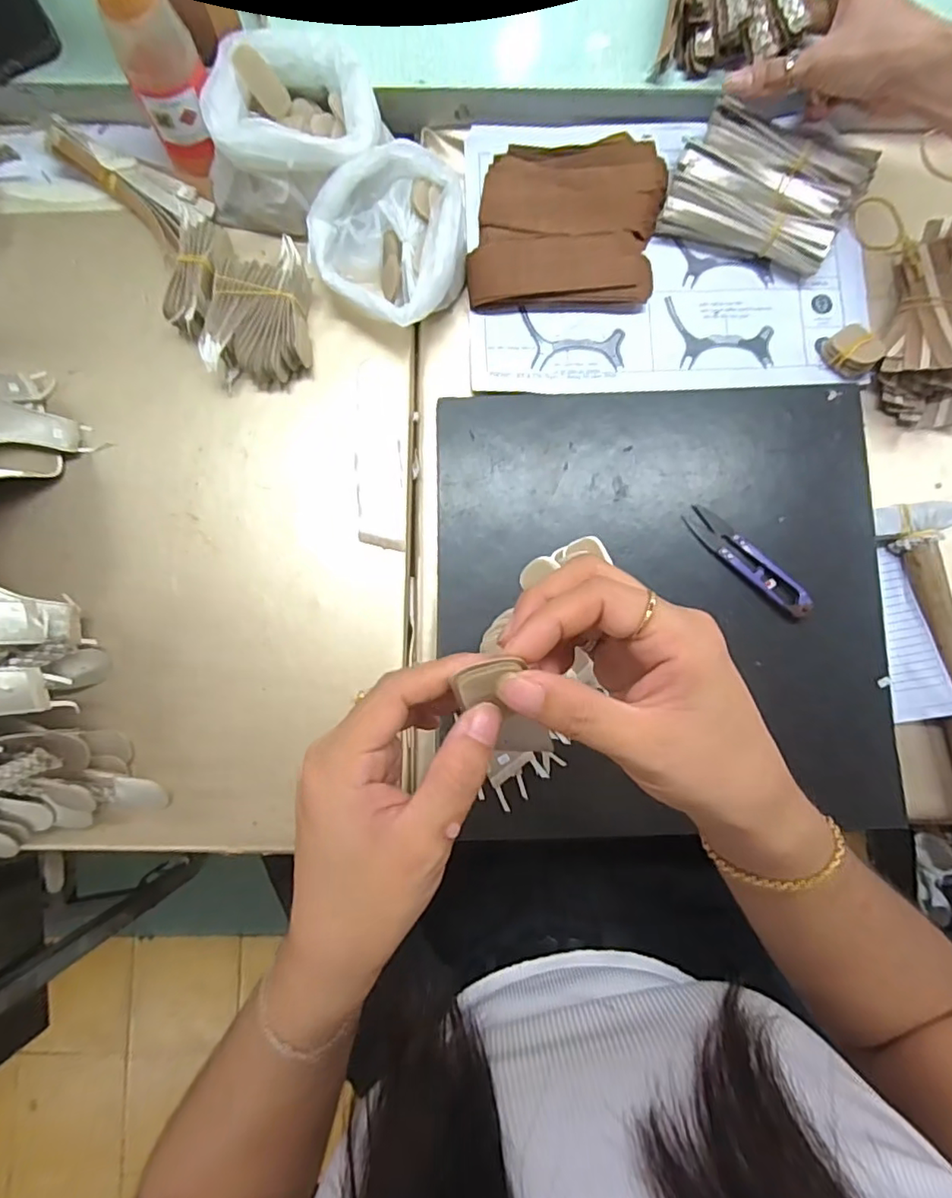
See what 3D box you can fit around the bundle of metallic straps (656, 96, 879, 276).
[{"bbox_3d":[0.217,-0.311,0.428,0.130,0.029,0.104,20,84,2],"label":"bundle of metallic straps"}]

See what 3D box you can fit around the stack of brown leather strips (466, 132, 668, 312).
[{"bbox_3d":[0.068,-0.282,0.427,0.142,0.026,0.115,0,83,0],"label":"stack of brown leather strips"}]

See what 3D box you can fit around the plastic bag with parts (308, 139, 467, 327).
[{"bbox_3d":[-0.058,-0.251,0.409,0.106,0.046,0.110,-30,84,-3],"label":"plastic bag with parts"}]

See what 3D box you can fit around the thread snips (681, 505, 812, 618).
[{"bbox_3d":[0.186,-0.026,0.390,0.100,0.015,0.021,42,85,5],"label":"thread snips"}]

